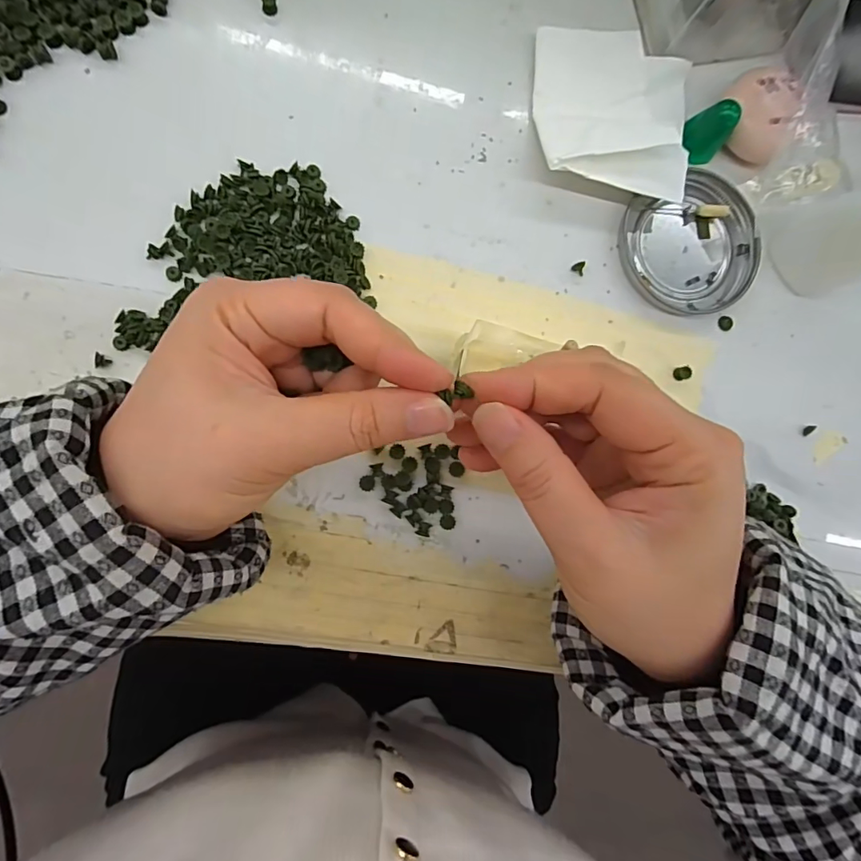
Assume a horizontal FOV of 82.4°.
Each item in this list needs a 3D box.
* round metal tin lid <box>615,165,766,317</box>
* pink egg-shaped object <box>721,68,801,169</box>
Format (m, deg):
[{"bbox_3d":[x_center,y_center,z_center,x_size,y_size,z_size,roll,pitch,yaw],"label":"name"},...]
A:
[{"bbox_3d":[0.144,-0.101,0.271,0.073,0.009,0.073,0,89,-8],"label":"round metal tin lid"},{"bbox_3d":[0.179,-0.168,0.267,0.030,0.025,0.051,-8,90,-8],"label":"pink egg-shaped object"}]

